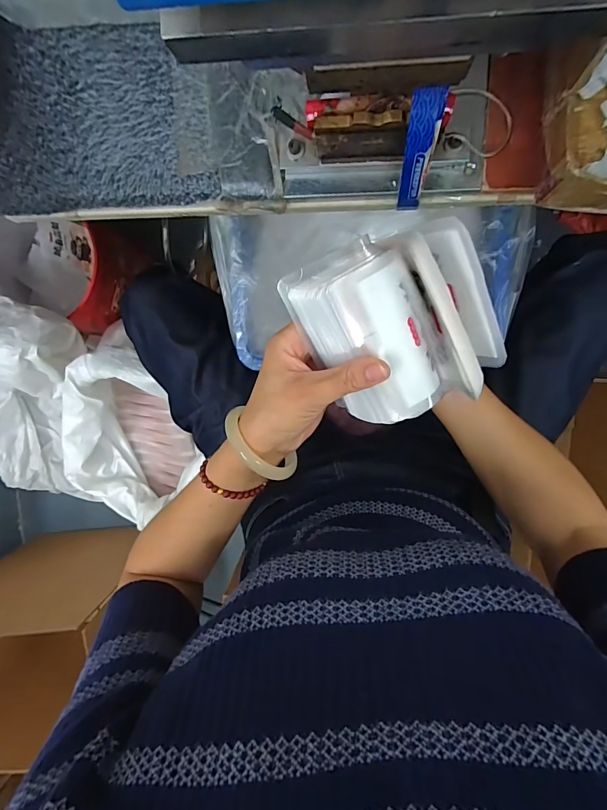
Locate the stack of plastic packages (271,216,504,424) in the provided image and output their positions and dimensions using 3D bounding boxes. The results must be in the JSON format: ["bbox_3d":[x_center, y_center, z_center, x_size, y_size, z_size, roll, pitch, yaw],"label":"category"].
[{"bbox_3d":[0.066,-0.056,0.275,0.119,0.047,0.123,-31,94,9],"label":"stack of plastic packages"}]

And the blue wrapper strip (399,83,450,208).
[{"bbox_3d":[0.098,-0.210,0.344,0.024,0.115,0.015,2,74,5],"label":"blue wrapper strip"}]

